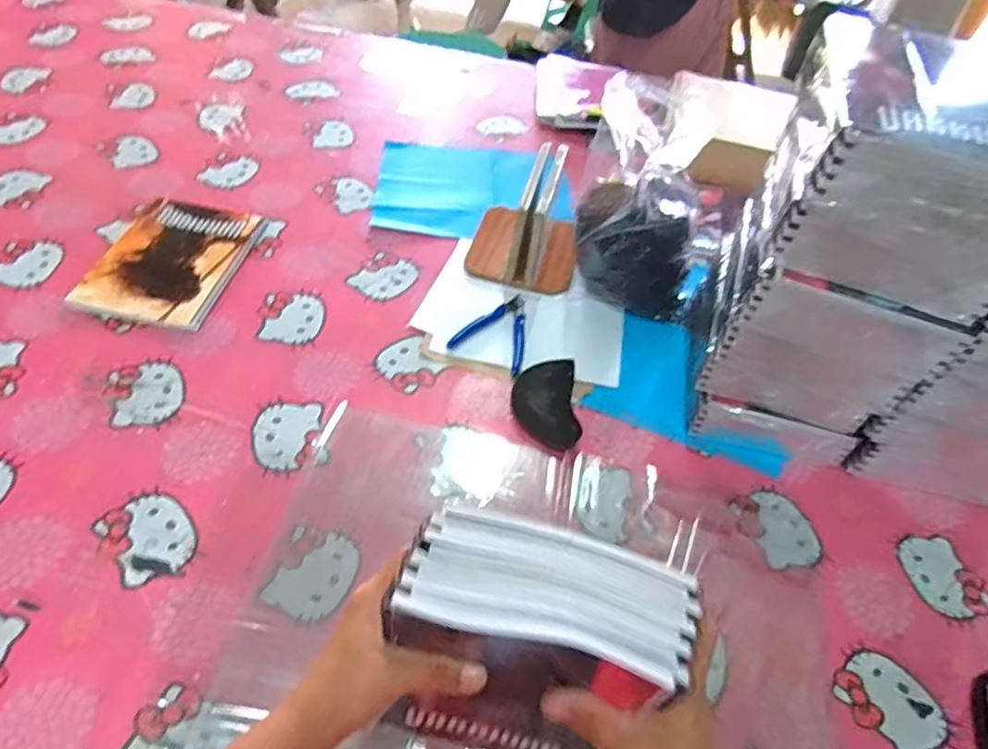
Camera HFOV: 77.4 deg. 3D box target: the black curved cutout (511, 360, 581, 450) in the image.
[{"bbox_3d":[0.054,0.032,0.644,0.064,0.030,0.097,0,51,-6],"label":"black curved cutout"}]

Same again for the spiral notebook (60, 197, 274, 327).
[{"bbox_3d":[-0.381,-0.139,0.740,0.150,0.014,0.201,11,51,3],"label":"spiral notebook"}]

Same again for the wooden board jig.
[{"bbox_3d":[0.044,-0.195,0.770,0.136,0.112,0.147,15,51,6],"label":"wooden board jig"}]

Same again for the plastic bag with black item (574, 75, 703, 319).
[{"bbox_3d":[0.167,-0.167,0.702,0.140,0.222,0.102,-10,53,-14],"label":"plastic bag with black item"}]

